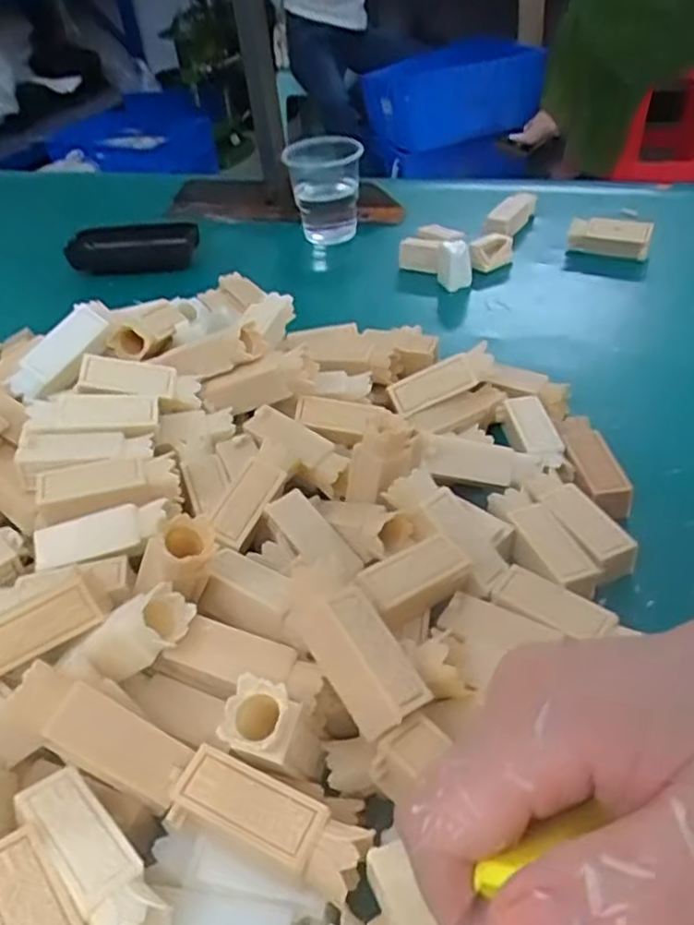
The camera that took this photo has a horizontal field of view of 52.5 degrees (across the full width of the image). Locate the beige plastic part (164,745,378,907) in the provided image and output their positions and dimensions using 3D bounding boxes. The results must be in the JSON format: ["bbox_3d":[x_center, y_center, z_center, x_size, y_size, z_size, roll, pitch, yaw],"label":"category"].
[{"bbox_3d":[-0.024,0.113,0.219,0.059,0.022,0.022,12,44,21],"label":"beige plastic part"}]

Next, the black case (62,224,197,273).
[{"bbox_3d":[-0.184,-0.189,0.617,0.112,0.033,0.042,-6,42,2],"label":"black case"}]

